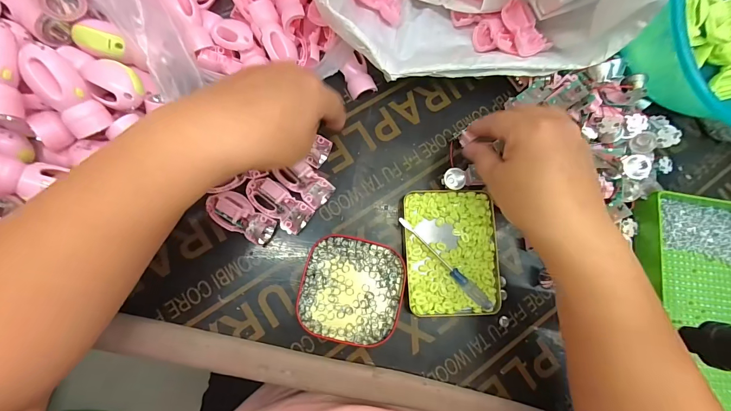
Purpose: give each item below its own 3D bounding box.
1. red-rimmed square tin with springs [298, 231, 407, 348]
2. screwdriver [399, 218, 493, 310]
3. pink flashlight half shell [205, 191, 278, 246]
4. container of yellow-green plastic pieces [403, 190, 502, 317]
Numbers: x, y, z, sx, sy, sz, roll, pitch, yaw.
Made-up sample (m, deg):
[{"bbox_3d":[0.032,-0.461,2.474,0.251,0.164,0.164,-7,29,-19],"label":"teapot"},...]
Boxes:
[{"bbox_3d":[-0.013,0.084,0.337,0.100,0.018,0.099,13,80,-5],"label":"red-rimmed square tin with springs"},{"bbox_3d":[0.082,0.059,0.344,0.127,0.014,0.012,45,79,1],"label":"screwdriver"},{"bbox_3d":[-0.119,0.011,0.323,0.065,0.015,0.032,33,79,-1],"label":"pink flashlight half shell"},{"bbox_3d":[0.089,0.048,0.350,0.096,0.019,0.126,-2,82,-7],"label":"container of yellow-green plastic pieces"}]

